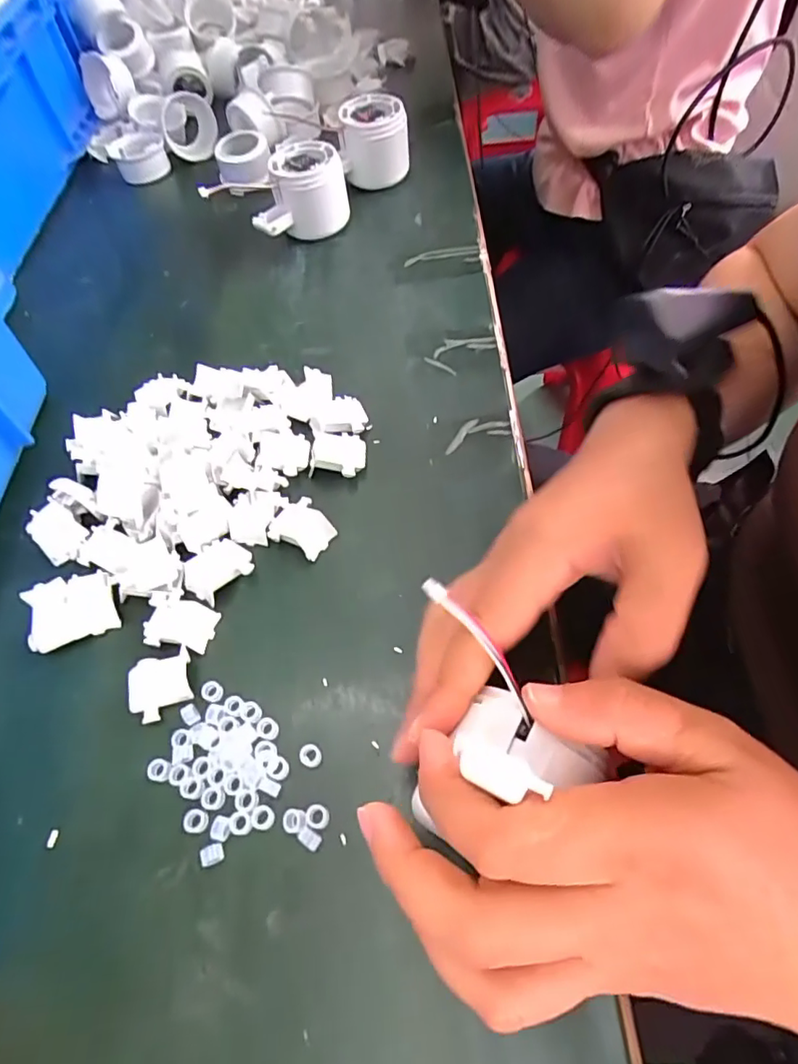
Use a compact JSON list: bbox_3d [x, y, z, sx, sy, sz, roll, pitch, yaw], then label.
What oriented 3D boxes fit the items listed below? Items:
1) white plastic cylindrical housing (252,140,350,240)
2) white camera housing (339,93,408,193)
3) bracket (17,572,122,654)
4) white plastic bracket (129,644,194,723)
[{"bbox_3d":[-0.082,-0.271,0.446,0.076,0.048,0.051,-29,60,-11],"label":"white plastic cylindrical housing"},{"bbox_3d":[-0.022,-0.336,0.481,0.060,0.054,0.054,1,58,7],"label":"white camera housing"},{"bbox_3d":[-0.170,0.040,0.286,0.042,0.004,0.034,-18,75,-11],"label":"bracket"},{"bbox_3d":[-0.113,0.072,0.262,0.029,0.006,0.029,-16,58,-4],"label":"white plastic bracket"}]

